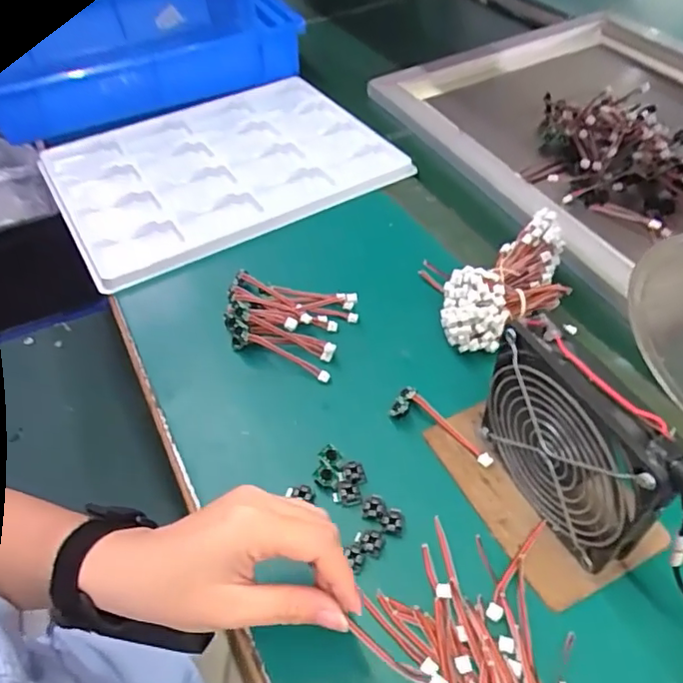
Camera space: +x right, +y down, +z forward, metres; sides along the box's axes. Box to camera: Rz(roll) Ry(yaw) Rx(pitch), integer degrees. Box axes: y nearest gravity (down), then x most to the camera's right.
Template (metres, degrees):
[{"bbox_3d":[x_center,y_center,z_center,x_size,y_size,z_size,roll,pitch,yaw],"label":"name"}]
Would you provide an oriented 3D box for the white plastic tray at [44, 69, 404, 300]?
[{"bbox_3d":[-0.144,-0.212,0.681,0.355,0.028,0.295,-27,52,-18],"label":"white plastic tray"}]

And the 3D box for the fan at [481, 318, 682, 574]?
[{"bbox_3d":[0.134,0.066,0.343,0.031,0.125,0.124,-20,50,-13],"label":"fan"}]

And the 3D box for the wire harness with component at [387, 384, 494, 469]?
[{"bbox_3d":[0.075,0.062,0.426,0.082,0.015,0.025,27,56,26],"label":"wire harness with component"}]

